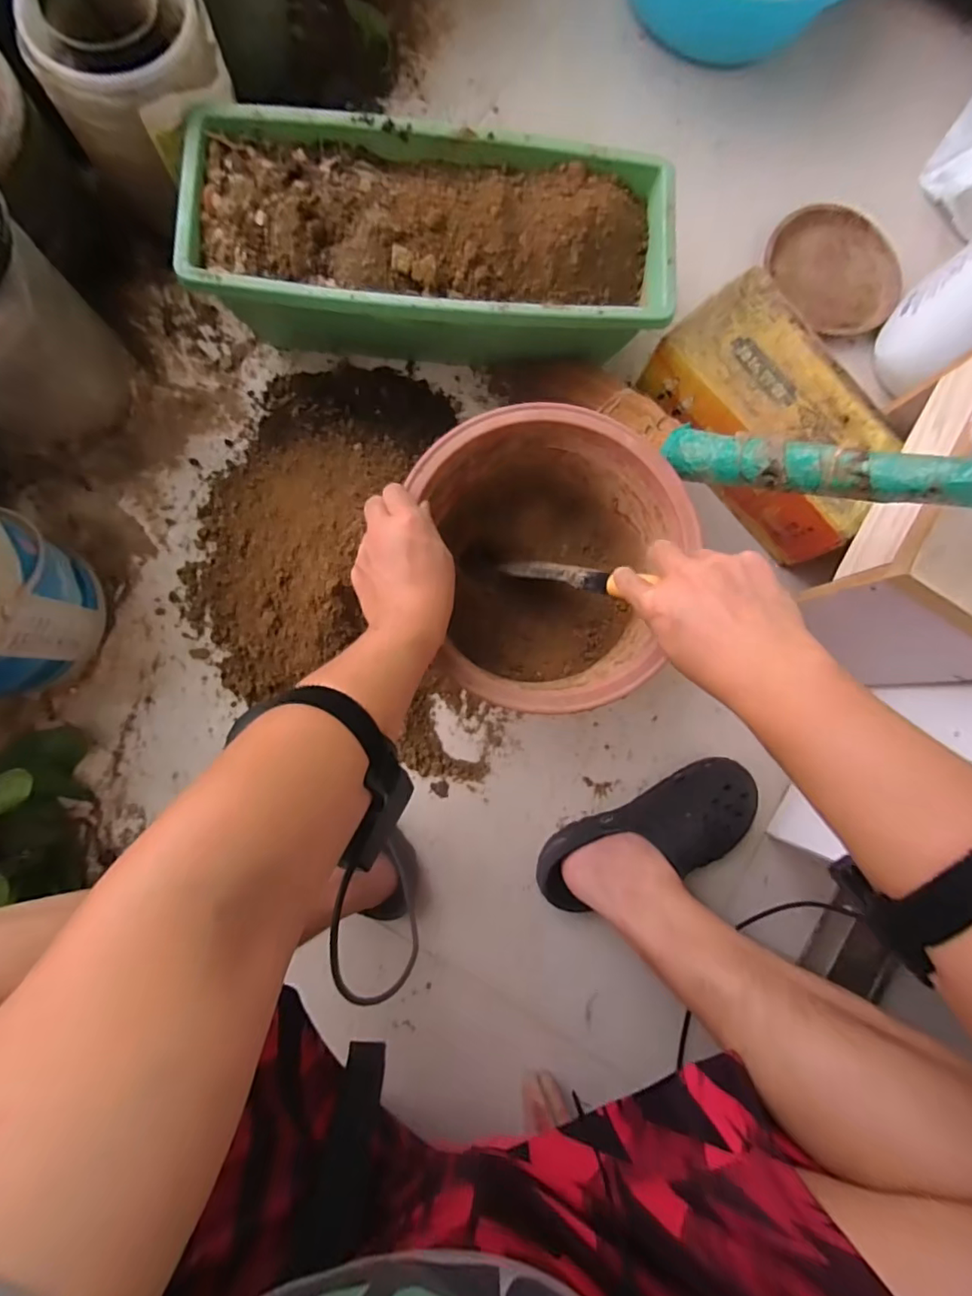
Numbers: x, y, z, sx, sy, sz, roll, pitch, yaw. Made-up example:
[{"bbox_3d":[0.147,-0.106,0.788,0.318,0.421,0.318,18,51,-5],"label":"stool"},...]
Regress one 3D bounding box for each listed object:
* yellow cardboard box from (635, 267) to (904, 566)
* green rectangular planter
[{"bbox_3d":[0.337,-0.268,0.629,0.154,0.101,0.288,-43,90,-7],"label":"yellow cardboard box"},{"bbox_3d":[-0.055,-0.419,0.593,0.470,0.152,0.199,3,85,-5],"label":"green rectangular planter"}]

